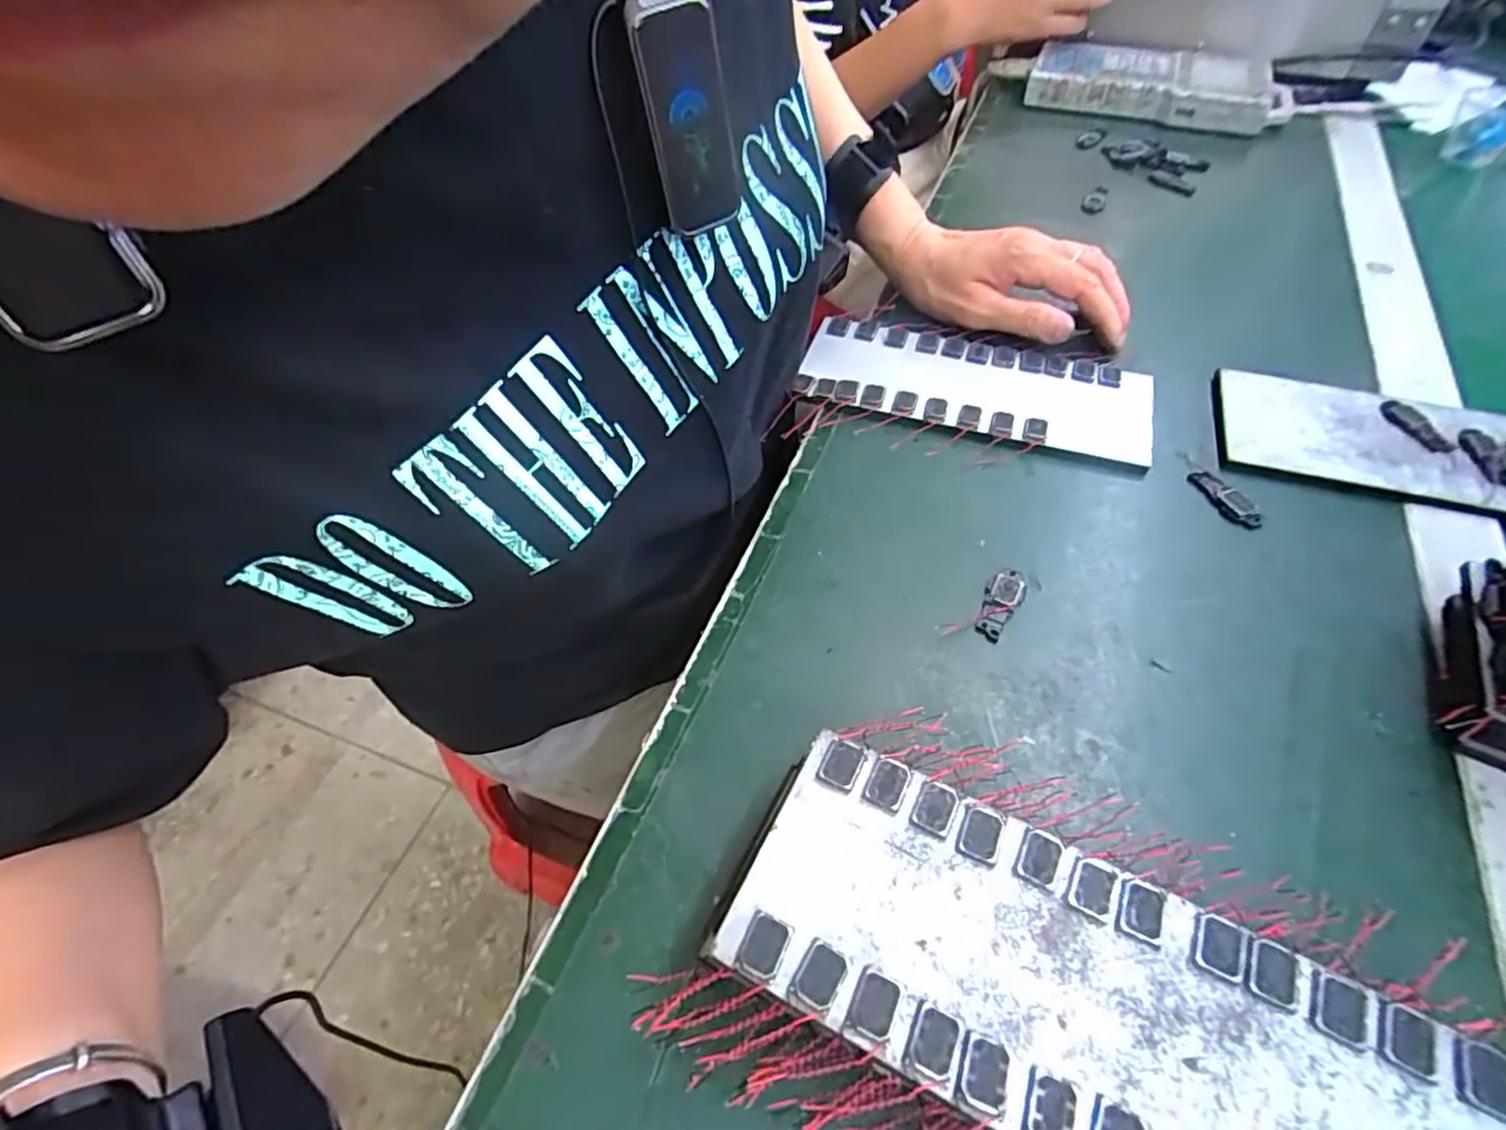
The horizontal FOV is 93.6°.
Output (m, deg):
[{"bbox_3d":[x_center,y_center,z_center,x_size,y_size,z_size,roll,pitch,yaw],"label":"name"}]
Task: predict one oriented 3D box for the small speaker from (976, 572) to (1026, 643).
[{"bbox_3d":[0.114,0.018,0.325,0.017,0.004,0.039,20,55,16],"label":"small speaker"}]

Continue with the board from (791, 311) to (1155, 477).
[{"bbox_3d":[0.130,-0.111,0.416,0.194,0.019,0.089,16,54,12],"label":"board"}]

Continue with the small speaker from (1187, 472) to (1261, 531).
[{"bbox_3d":[0.243,-0.034,0.363,0.012,0.007,0.044,-16,53,-11],"label":"small speaker"}]

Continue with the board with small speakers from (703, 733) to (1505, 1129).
[{"bbox_3d":[0.092,0.121,0.197,0.199,0.005,0.080,23,56,19],"label":"board with small speakers"}]

